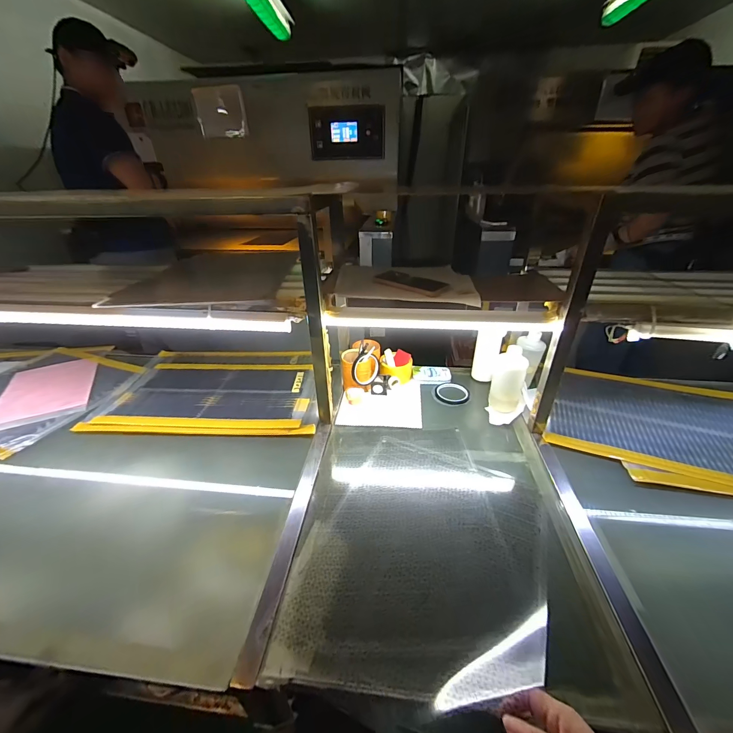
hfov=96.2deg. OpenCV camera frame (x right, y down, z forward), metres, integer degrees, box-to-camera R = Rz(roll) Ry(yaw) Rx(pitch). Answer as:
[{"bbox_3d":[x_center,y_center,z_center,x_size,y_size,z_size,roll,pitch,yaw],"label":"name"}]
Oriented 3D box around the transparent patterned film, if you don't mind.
[{"bbox_3d":[0.104,0.267,0.588,0.415,0.045,0.486,4,31,8],"label":"transparent patterned film"}]

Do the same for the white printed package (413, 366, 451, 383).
[{"bbox_3d":[0.194,0.024,0.984,0.109,0.021,0.063,3,31,5],"label":"white printed package"}]

